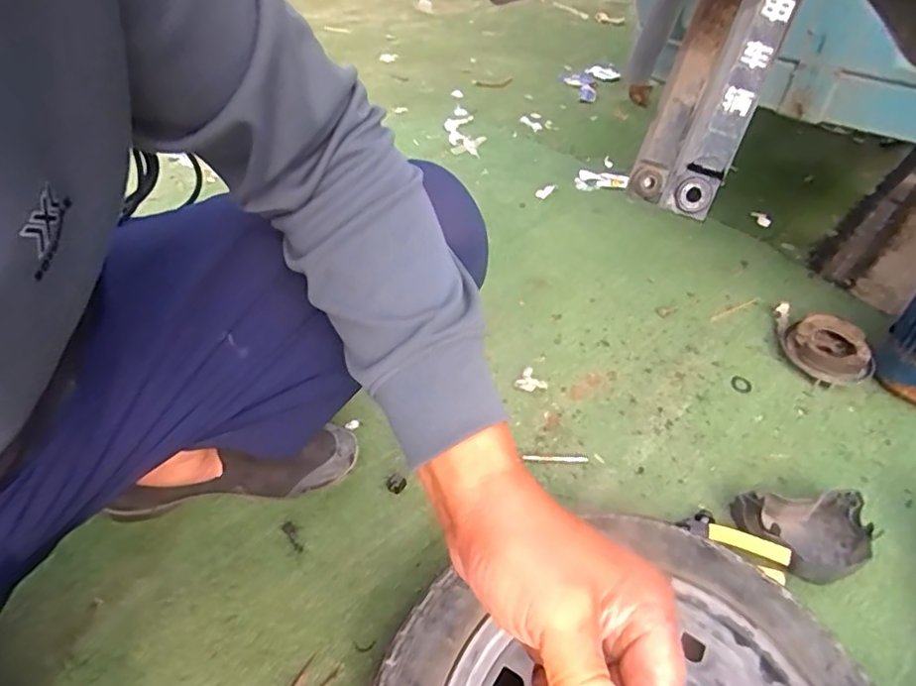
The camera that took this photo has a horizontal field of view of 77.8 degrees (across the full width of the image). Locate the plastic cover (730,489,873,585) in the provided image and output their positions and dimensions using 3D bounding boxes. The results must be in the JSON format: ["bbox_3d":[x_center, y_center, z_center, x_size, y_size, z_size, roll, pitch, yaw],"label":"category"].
[{"bbox_3d":[0.394,0.217,0.641,0.138,0.049,0.097,0,47,-5],"label":"plastic cover"}]

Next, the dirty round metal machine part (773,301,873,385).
[{"bbox_3d":[0.548,0.003,0.869,0.110,0.049,0.158,-33,58,-30],"label":"dirty round metal machine part"}]

